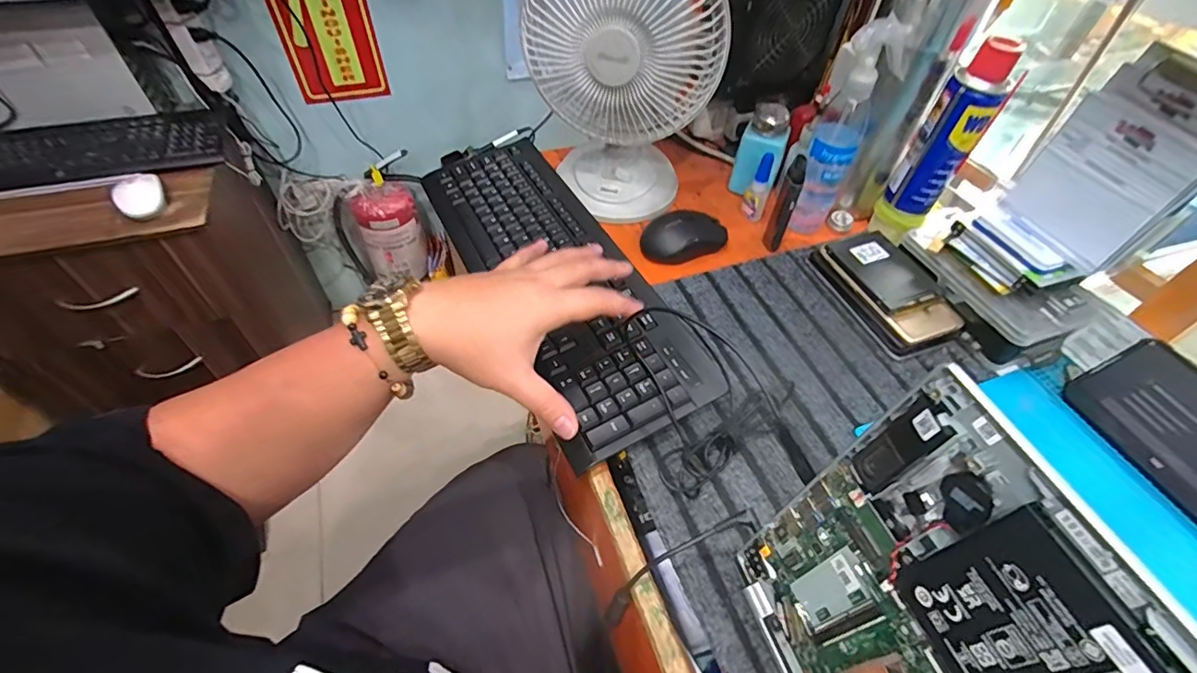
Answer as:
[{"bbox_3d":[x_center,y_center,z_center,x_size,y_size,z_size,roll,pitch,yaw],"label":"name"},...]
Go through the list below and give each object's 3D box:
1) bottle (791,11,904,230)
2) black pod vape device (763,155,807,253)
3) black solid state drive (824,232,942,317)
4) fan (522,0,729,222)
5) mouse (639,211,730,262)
[{"bbox_3d":[0.251,-0.208,0.540,0.051,0.216,0.071,30,55,21],"label":"bottle"},{"bbox_3d":[0.197,-0.139,0.548,0.019,0.109,0.017,22,53,15],"label":"black pod vape device"},{"bbox_3d":[0.285,-0.066,0.519,0.067,0.006,0.097,-19,58,-13],"label":"black solid state drive"},{"bbox_3d":[0.024,-0.266,0.527,0.185,0.279,0.110,4,50,1],"label":"fan"},{"bbox_3d":[0.096,-0.114,0.573,0.101,0.034,0.052,-18,53,-17],"label":"mouse"}]

